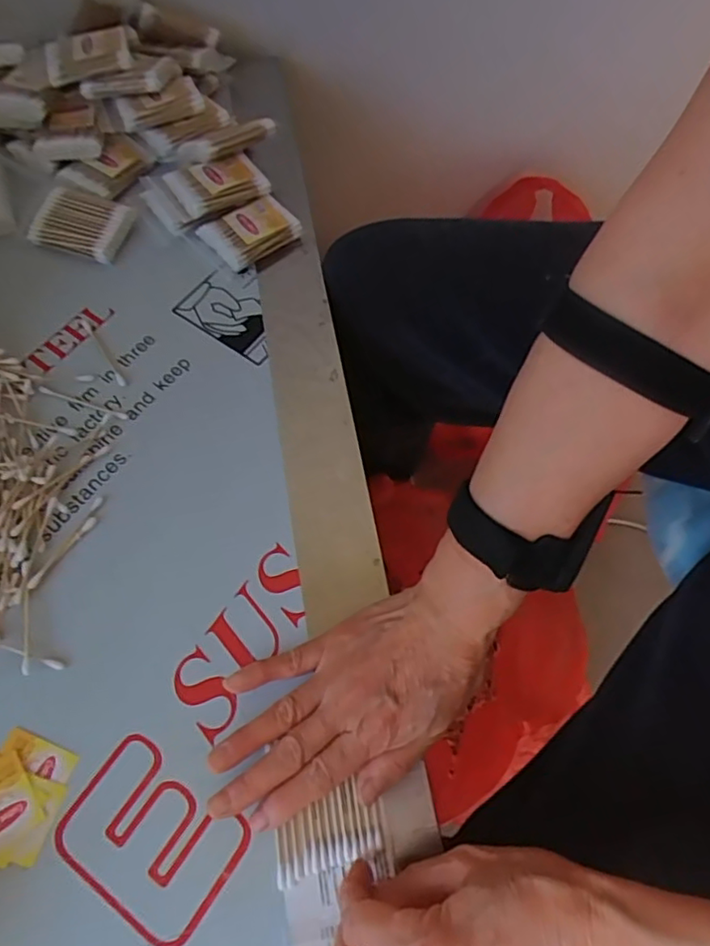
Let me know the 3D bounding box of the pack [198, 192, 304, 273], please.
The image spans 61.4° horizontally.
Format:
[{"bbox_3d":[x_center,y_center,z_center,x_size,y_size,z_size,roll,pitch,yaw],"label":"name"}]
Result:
[{"bbox_3d":[-0.087,-0.205,0.508,0.075,0.018,0.051,-32,69,-16],"label":"pack"}]

